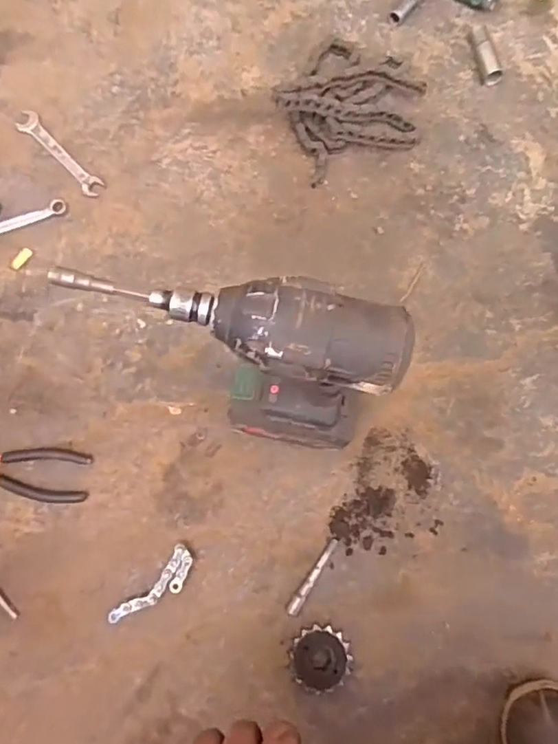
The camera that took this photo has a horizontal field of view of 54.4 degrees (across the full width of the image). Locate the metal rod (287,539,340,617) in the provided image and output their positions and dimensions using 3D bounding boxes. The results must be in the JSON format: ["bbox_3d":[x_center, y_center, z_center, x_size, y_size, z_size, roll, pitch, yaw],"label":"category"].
[{"bbox_3d":[0.034,0.200,0.530,0.011,0.013,0.080,34,76,8],"label":"metal rod"}]

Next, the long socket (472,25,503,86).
[{"bbox_3d":[0.267,-0.407,0.702,0.019,0.024,0.077,-13,75,-5],"label":"long socket"}]

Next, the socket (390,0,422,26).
[{"bbox_3d":[0.178,-0.498,0.723,0.021,0.019,0.084,35,76,8],"label":"socket"}]

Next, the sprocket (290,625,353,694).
[{"bbox_3d":[0.038,0.271,0.513,0.055,0.014,0.055,0,74,-1],"label":"sprocket"}]

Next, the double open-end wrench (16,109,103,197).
[{"bbox_3d":[-0.264,-0.262,0.649,0.027,0.004,0.148,-42,79,-12],"label":"double open-end wrench"}]

